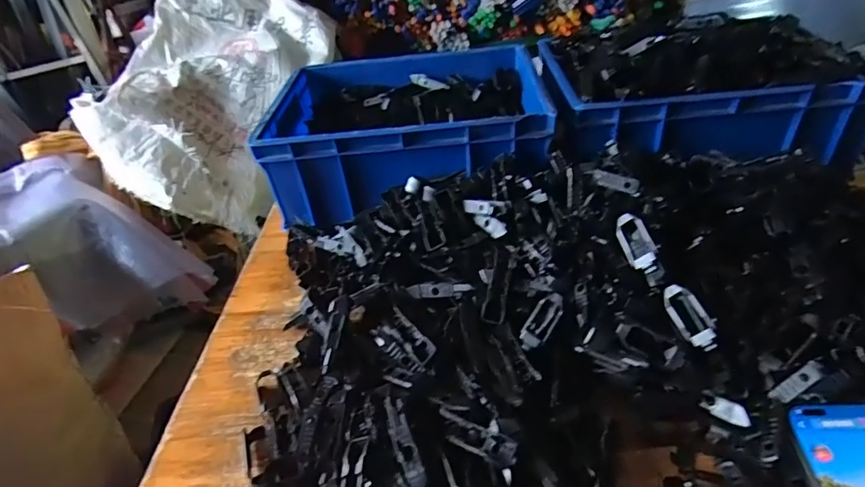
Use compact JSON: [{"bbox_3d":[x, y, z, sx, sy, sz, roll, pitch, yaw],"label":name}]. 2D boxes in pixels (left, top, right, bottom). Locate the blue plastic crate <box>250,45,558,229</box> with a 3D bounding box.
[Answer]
[{"bbox_3d":[-0.030,-0.157,0.672,0.318,0.103,0.271,-4,37,4],"label":"blue plastic crate"}]

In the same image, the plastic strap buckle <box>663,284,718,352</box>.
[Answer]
[{"bbox_3d":[0.186,0.053,0.367,0.004,0.023,0.051,7,49,-46],"label":"plastic strap buckle"}]

